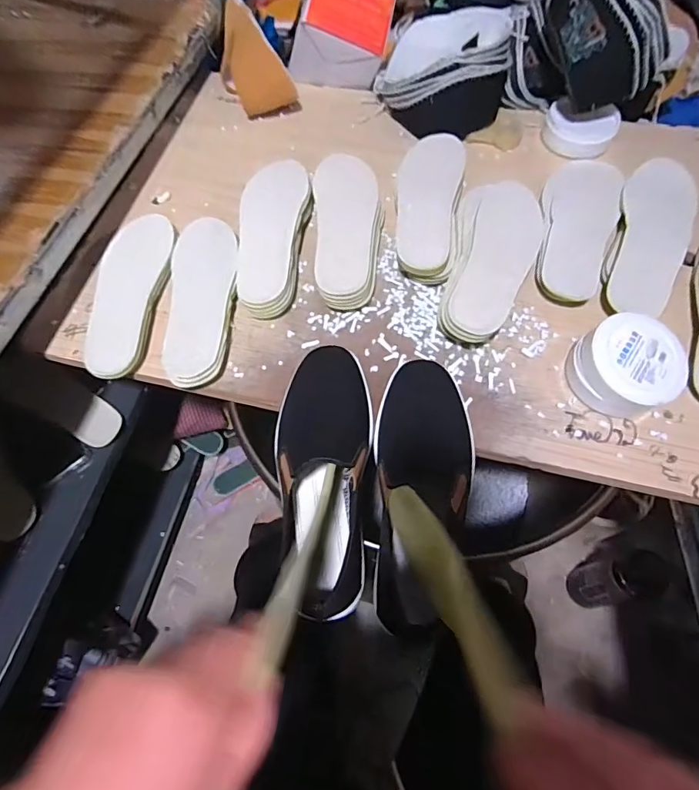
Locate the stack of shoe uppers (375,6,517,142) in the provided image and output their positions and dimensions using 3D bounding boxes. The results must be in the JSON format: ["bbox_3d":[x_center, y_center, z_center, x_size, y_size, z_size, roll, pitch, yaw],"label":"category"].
[{"bbox_3d":[0.150,-0.523,0.718,0.196,0.101,0.278,15,63,8],"label":"stack of shoe uppers"}]

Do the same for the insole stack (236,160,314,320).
[{"bbox_3d":[-0.098,-0.211,0.593,0.084,0.045,0.239,3,62,2],"label":"insole stack"}]

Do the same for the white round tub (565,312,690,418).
[{"bbox_3d":[0.296,-0.029,0.489,0.097,0.062,0.099,0,62,0],"label":"white round tub"}]

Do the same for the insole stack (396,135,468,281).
[{"bbox_3d":[0.104,-0.251,0.605,0.084,0.040,0.239,8,62,4],"label":"insole stack"}]

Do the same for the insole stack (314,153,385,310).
[{"bbox_3d":[0.000,-0.216,0.596,0.086,0.041,0.237,-2,62,-1],"label":"insole stack"}]

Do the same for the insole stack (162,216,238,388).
[{"bbox_3d":[-0.179,-0.125,0.556,0.082,0.027,0.238,-4,62,-2],"label":"insole stack"}]

